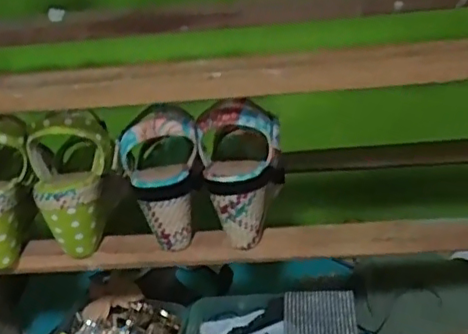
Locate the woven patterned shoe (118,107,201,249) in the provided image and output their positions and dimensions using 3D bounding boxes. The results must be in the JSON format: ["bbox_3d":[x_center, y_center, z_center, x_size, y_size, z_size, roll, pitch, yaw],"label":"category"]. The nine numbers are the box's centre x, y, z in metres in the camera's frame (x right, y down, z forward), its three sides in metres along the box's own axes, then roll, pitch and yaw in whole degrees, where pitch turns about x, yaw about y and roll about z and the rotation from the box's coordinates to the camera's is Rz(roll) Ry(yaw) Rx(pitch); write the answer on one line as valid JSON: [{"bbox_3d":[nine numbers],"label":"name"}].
[{"bbox_3d":[-0.071,0.000,0.606,0.076,0.150,0.081,-13,33,-11],"label":"woven patterned shoe"}]

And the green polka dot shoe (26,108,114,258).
[{"bbox_3d":[-0.159,0.018,0.614,0.083,0.133,0.070,-12,33,-10],"label":"green polka dot shoe"}]

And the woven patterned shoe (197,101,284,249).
[{"bbox_3d":[0.008,0.006,0.601,0.078,0.135,0.070,-7,32,-1],"label":"woven patterned shoe"}]

